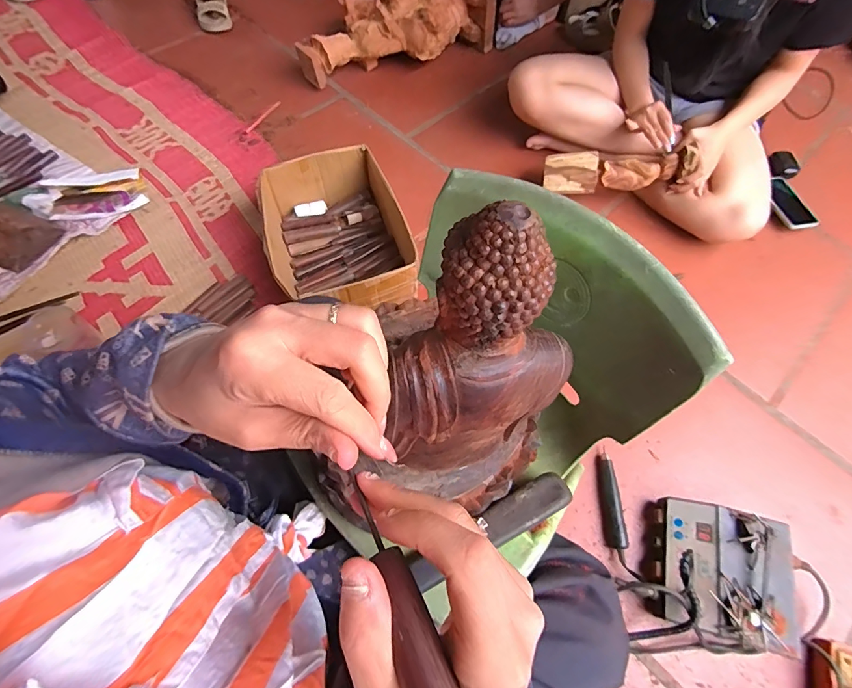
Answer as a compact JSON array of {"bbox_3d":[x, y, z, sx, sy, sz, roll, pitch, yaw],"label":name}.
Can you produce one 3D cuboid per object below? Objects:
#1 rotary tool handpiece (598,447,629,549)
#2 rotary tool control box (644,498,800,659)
[{"bbox_3d":[0.316,0.266,0.731,0.035,0.034,0.155,0,64,-2],"label":"rotary tool handpiece"},{"bbox_3d":[0.439,0.347,0.652,0.184,0.101,0.185,17,65,6],"label":"rotary tool control box"}]

